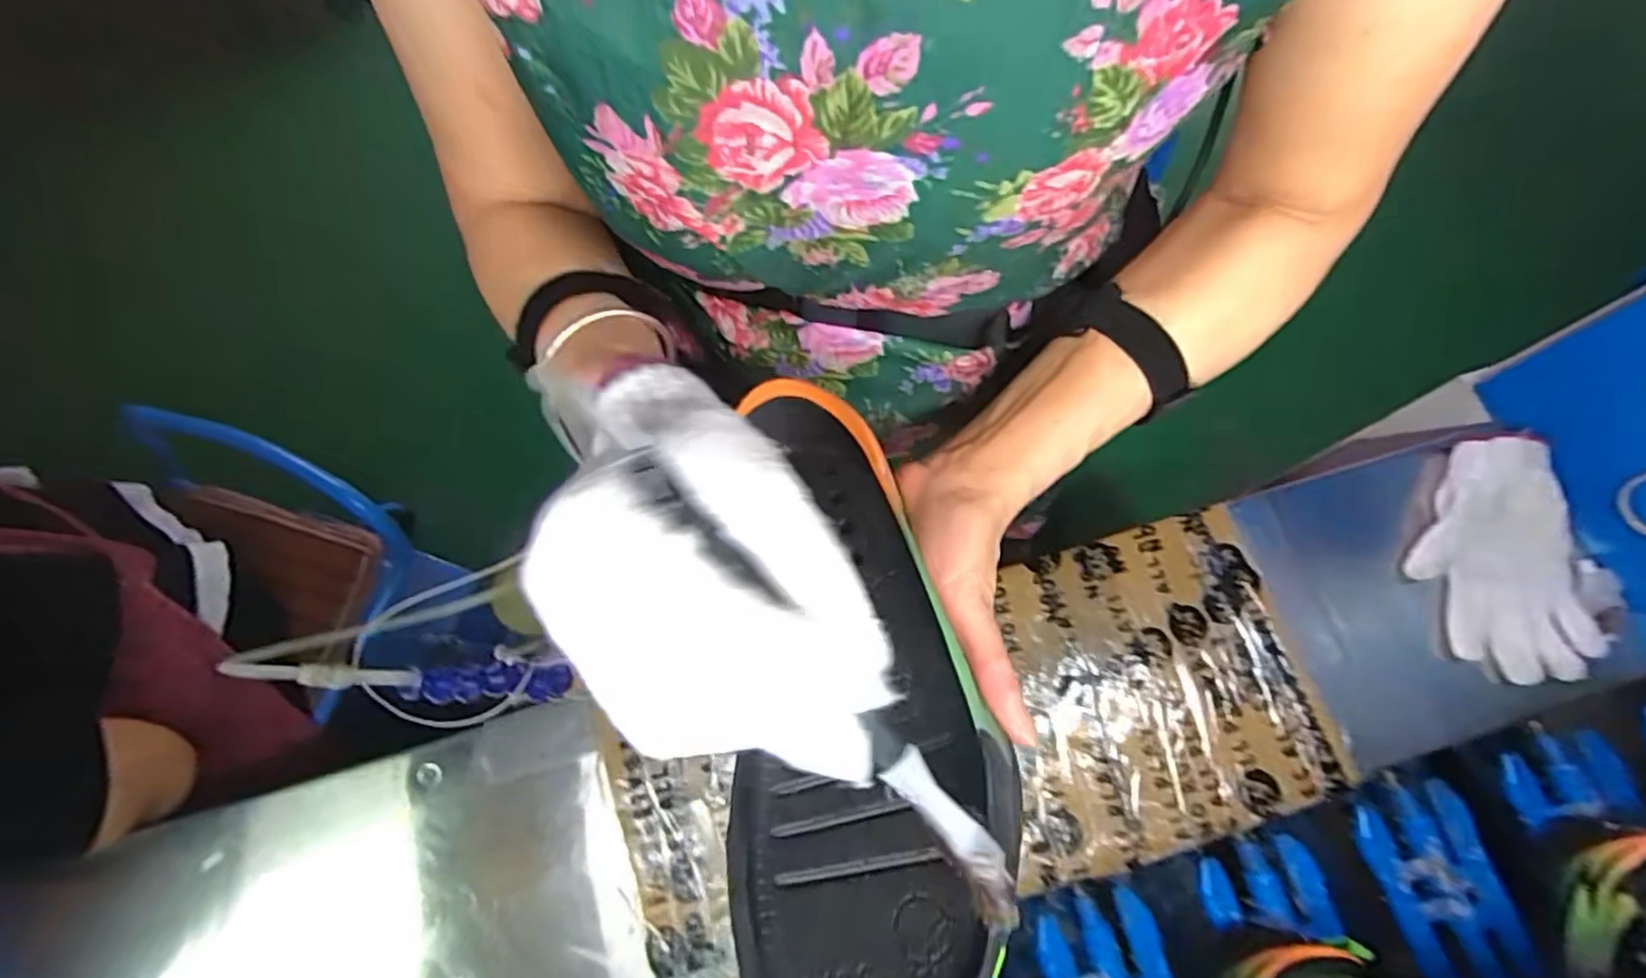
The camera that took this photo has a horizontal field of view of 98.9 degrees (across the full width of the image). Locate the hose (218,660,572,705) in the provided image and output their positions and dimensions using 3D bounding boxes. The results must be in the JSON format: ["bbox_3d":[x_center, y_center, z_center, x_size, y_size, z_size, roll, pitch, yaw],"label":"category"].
[{"bbox_3d":[-0.257,0.132,0.485,0.034,0.192,0.028,-16,67,35],"label":"hose"}]

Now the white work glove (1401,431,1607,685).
[{"bbox_3d":[0.574,0.054,0.590,0.136,0.040,0.205,3,71,3],"label":"white work glove"}]

